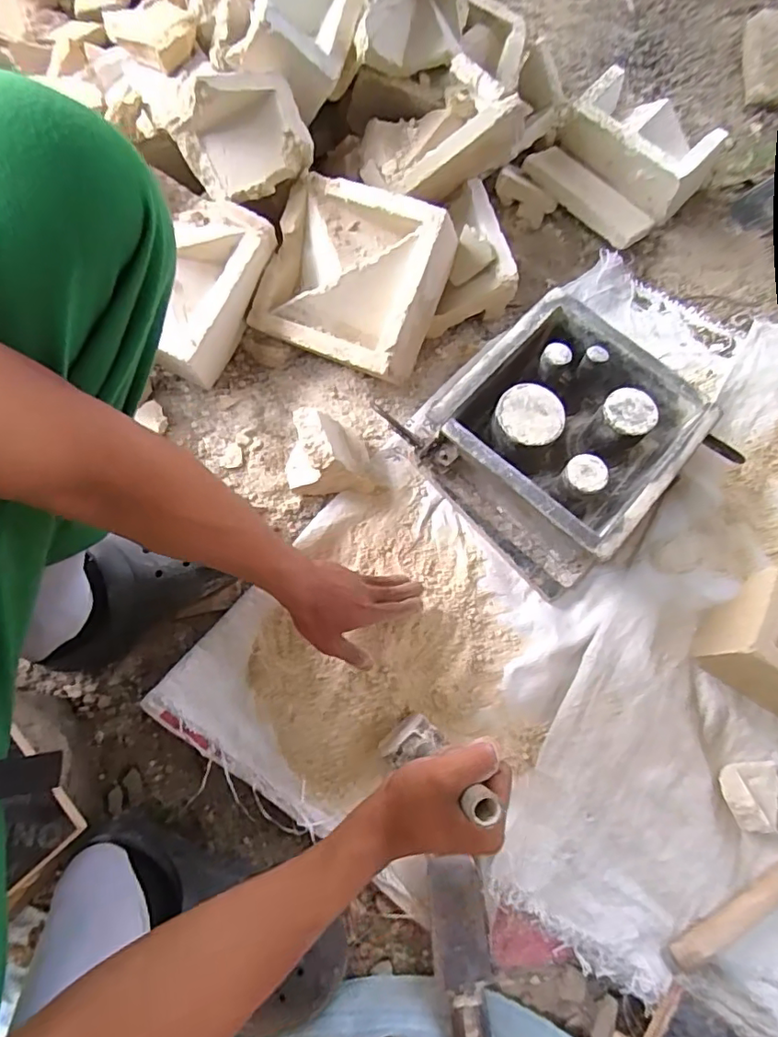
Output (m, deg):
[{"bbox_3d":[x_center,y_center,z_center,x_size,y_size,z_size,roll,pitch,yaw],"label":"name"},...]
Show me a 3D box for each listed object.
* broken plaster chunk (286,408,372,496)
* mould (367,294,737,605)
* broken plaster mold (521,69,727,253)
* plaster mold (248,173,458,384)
[{"bbox_3d":[-0.075,-0.079,0.654,0.100,0.080,0.079,-6,71,-3],"label":"broken plaster chunk"},{"bbox_3d":[0.193,-0.104,0.654,0.262,0.118,0.296,-42,76,-13],"label":"mould"},{"bbox_3d":[0.343,-0.540,0.822,0.197,0.094,0.212,-43,77,-14],"label":"broken plaster mold"},{"bbox_3d":[-0.047,-0.303,0.694,0.205,0.069,0.201,23,99,11],"label":"plaster mold"}]

